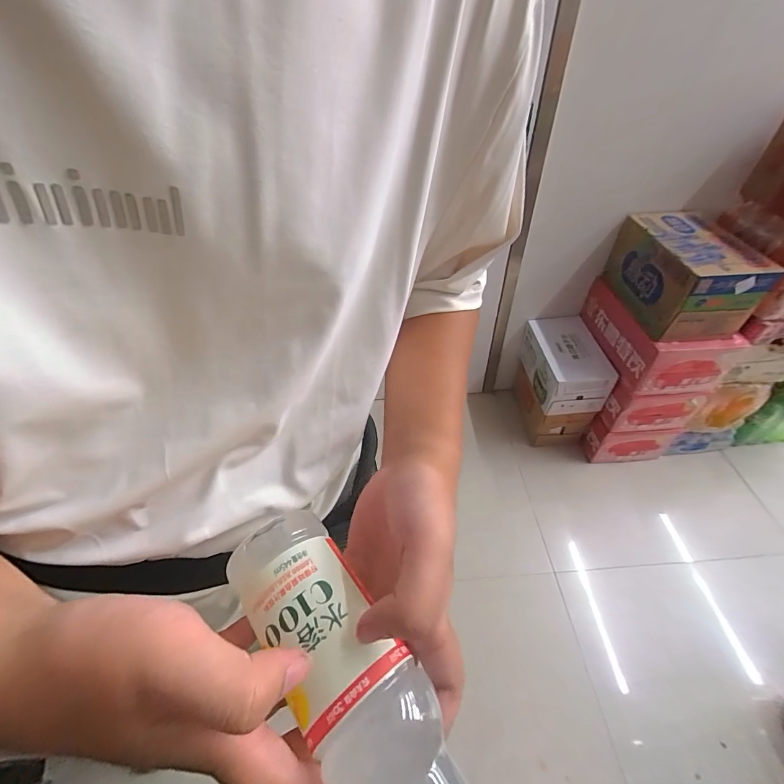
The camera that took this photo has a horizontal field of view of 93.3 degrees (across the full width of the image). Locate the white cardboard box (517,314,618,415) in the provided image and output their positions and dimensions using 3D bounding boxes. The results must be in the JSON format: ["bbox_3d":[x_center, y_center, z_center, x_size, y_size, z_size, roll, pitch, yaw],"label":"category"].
[{"bbox_3d":[0.625,-0.107,1.363,0.194,0.201,0.343,-7,48,-3],"label":"white cardboard box"}]

